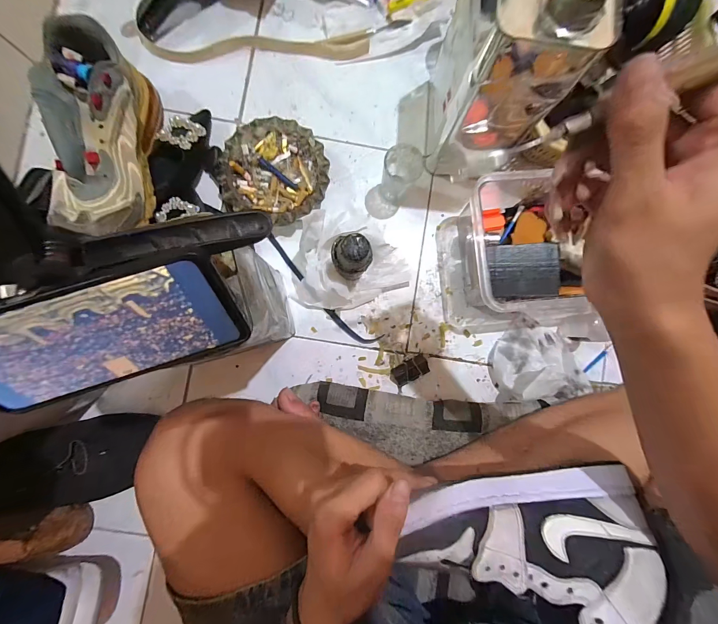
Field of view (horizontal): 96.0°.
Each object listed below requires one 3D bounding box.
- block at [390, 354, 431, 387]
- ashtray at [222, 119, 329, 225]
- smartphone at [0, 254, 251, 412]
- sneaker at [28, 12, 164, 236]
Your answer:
[{"bbox_3d":[0.072,0.085,0.466,0.055,0.018,0.029,-27,89,-4],"label":"block"},{"bbox_3d":[-0.116,-0.193,0.461,0.145,0.042,0.144,13,86,-3],"label":"ashtray"},{"bbox_3d":[-0.157,0.016,0.199,0.160,0.076,0.006,-18,46,-7],"label":"smartphone"},{"bbox_3d":[-0.314,-0.204,0.397,0.094,0.149,0.246,-5,87,-4],"label":"sneaker"}]

